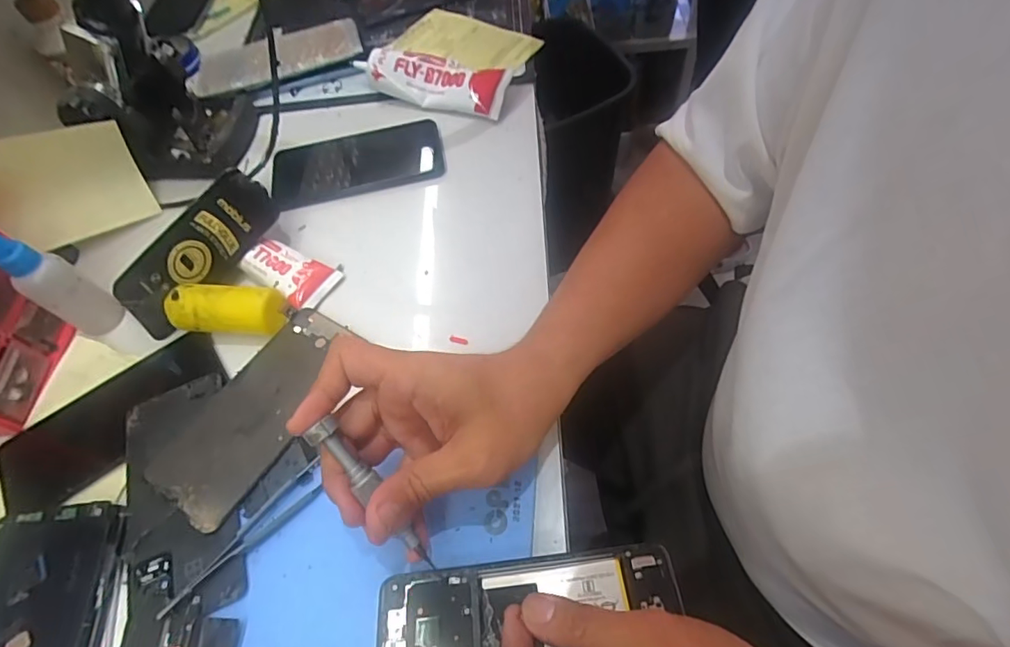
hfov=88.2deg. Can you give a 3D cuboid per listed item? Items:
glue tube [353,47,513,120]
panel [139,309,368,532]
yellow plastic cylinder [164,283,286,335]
[{"bbox_3d":[-0.079,-0.242,0.523,0.170,0.035,0.051,14,62,14],"label":"glue tube"},{"bbox_3d":[-0.171,0.056,0.365,0.082,0.007,0.151,31,68,22],"label":"panel"},{"bbox_3d":[-0.211,-0.011,0.395,0.083,0.027,0.033,-3,59,5],"label":"yellow plastic cylinder"}]

